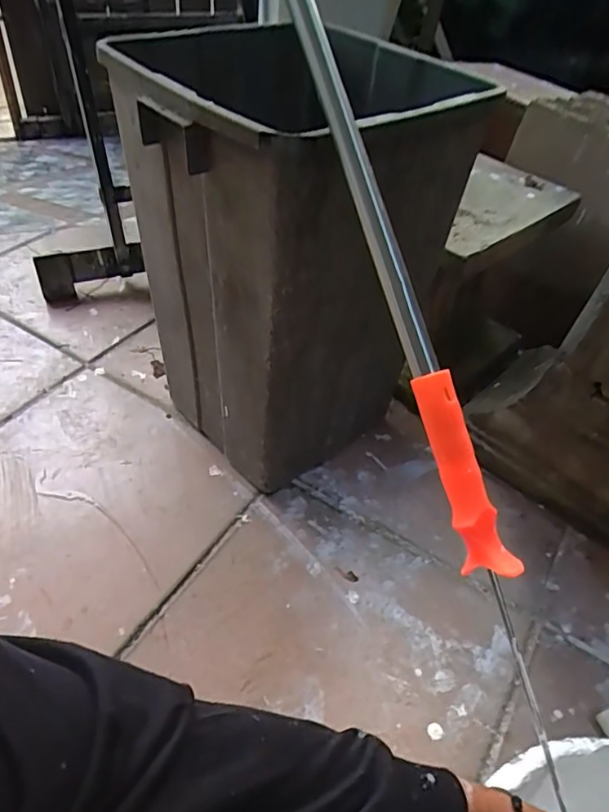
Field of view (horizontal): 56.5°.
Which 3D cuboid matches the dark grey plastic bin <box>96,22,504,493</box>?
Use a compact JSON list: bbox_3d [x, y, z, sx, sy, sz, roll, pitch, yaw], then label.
[{"bbox_3d":[-0.008,-0.166,0.757,0.275,0.505,0.333,37,53,25],"label":"dark grey plastic bin"}]

